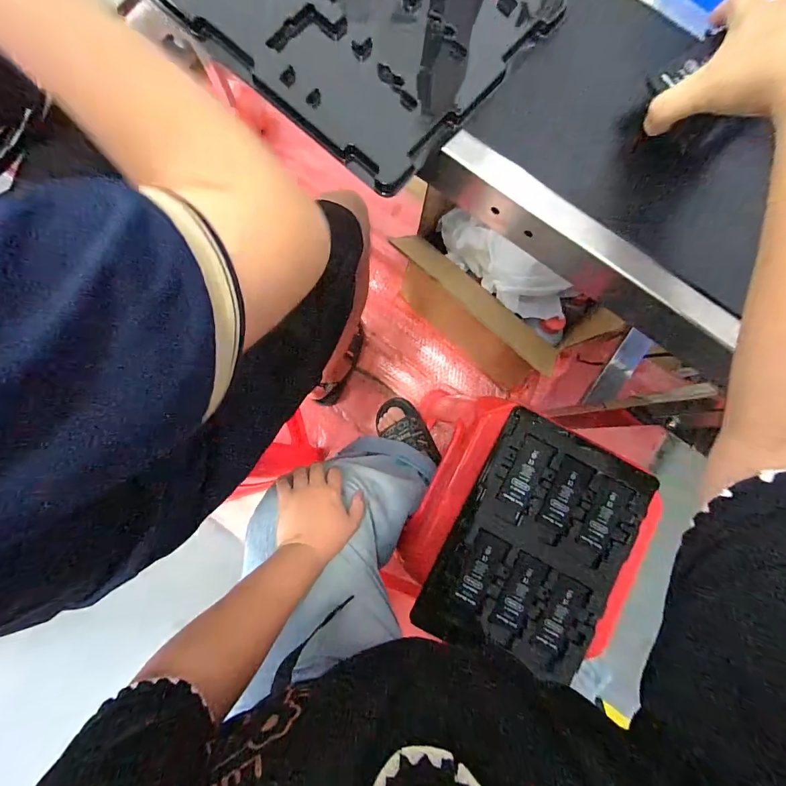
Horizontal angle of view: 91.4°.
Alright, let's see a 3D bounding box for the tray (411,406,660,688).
[{"bbox_3d":[0.204,0.212,0.536,0.223,0.030,0.323,28,83,1],"label":"tray"}]

